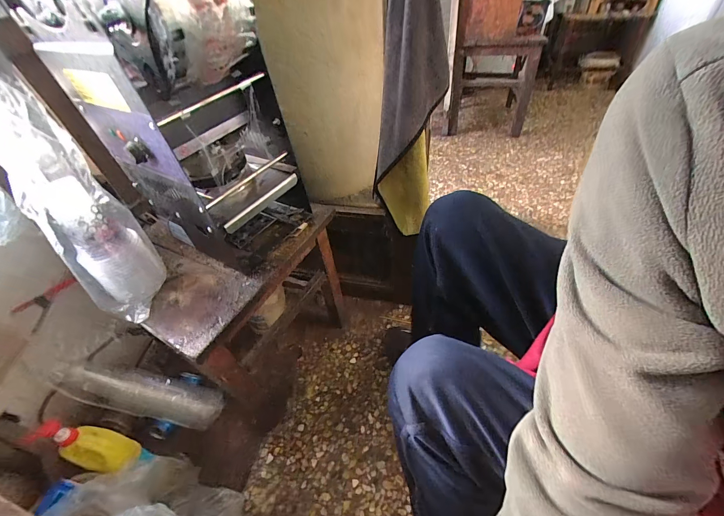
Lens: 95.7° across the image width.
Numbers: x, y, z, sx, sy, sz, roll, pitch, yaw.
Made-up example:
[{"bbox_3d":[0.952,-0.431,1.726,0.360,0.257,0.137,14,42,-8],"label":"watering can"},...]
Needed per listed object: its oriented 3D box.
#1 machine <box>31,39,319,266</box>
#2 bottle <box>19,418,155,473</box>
[{"bbox_3d":[-0.285,-0.193,0.596,0.260,0.361,0.224,28,54,30],"label":"machine"},{"bbox_3d":[-0.518,0.357,0.630,0.184,0.060,0.069,18,47,-4],"label":"bottle"}]

